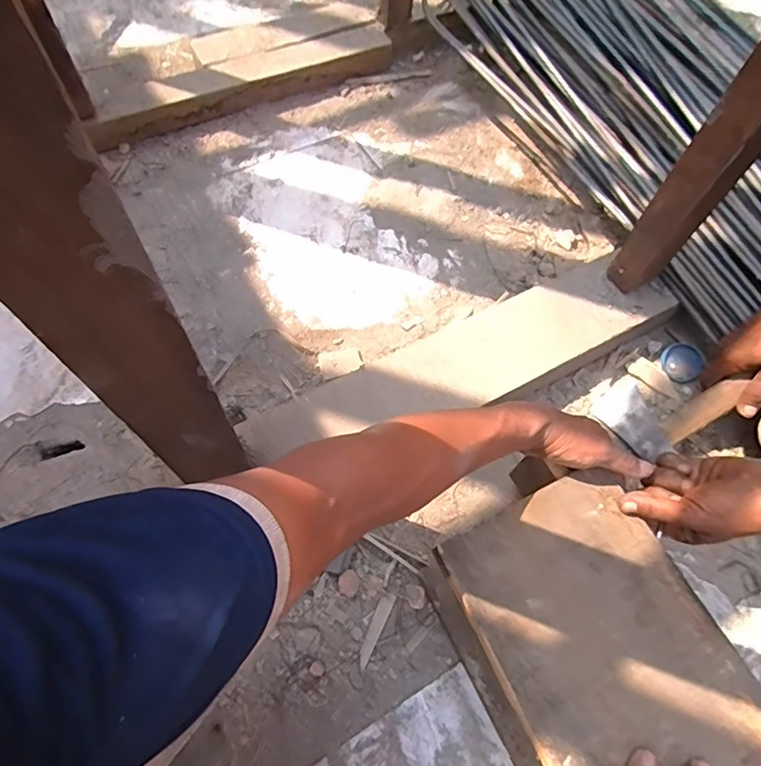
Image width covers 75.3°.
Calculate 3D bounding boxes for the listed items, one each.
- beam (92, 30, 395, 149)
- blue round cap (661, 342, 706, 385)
[{"bbox_3d":[-0.224,-0.534,0.894,0.549,0.062,0.058,-26,68,-14],"label":"beam"},{"bbox_3d":[0.426,-0.029,0.699,0.050,0.007,0.053,32,95,18],"label":"blue round cap"}]

